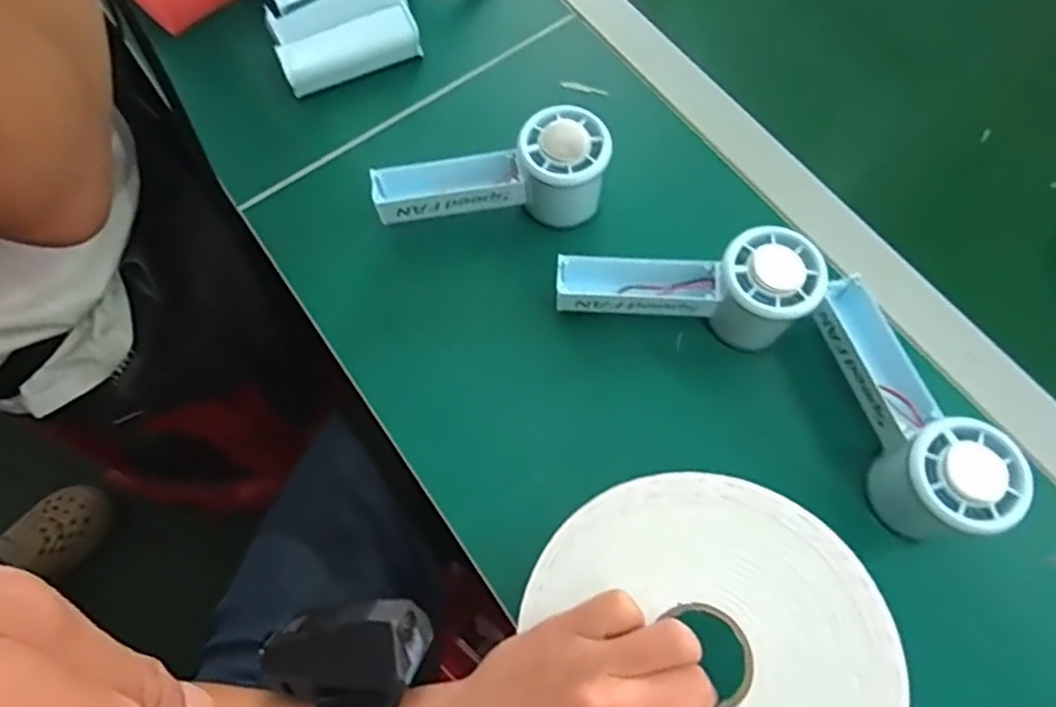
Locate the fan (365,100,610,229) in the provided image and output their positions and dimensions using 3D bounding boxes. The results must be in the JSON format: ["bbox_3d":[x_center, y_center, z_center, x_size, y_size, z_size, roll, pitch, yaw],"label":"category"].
[{"bbox_3d":[-0.025,-0.115,0.436,0.145,0.070,0.051,-3,69,0],"label":"fan"}]

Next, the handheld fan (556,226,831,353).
[{"bbox_3d":[0.093,-0.039,0.404,0.150,0.067,0.053,5,69,3],"label":"handheld fan"}]

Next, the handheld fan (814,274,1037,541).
[{"bbox_3d":[0.210,0.026,0.372,0.055,0.061,0.146,-10,69,-3],"label":"handheld fan"}]

